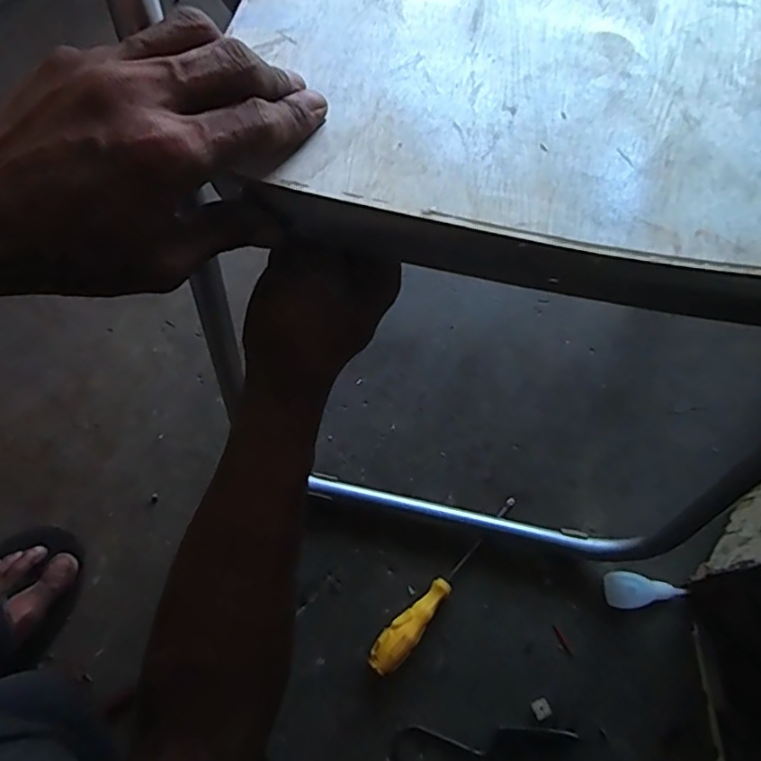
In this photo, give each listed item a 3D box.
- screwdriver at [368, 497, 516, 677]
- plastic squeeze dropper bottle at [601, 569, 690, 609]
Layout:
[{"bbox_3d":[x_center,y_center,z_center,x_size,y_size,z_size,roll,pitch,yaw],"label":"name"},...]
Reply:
[{"bbox_3d":[0.070,0.206,0.588,0.029,0.022,0.222,41,75,14],"label":"screwdriver"},{"bbox_3d":[0.270,0.214,0.585,0.073,0.014,0.035,-2,70,0],"label":"plastic squeeze dropper bottle"}]

